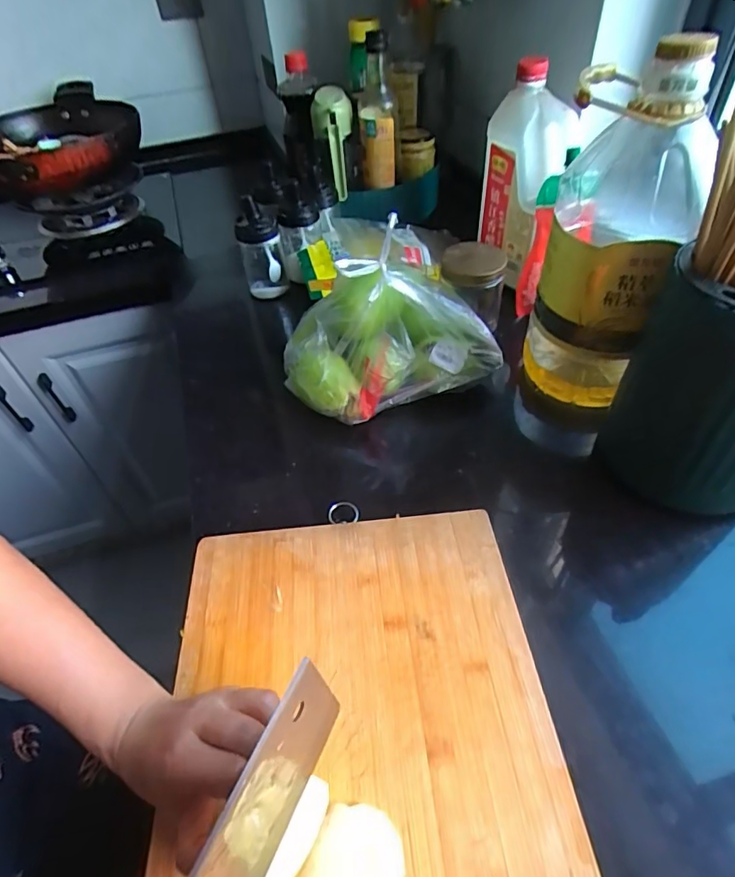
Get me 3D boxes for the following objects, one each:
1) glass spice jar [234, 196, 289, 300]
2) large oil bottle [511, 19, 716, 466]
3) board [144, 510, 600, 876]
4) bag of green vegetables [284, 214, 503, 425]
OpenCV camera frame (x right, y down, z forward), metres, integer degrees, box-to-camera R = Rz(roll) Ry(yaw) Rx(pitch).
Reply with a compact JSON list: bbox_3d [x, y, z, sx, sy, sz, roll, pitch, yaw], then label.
[{"bbox_3d":[-0.157,-0.272,0.743,0.063,0.131,0.056,-18,48,-11],"label":"glass spice jar"},{"bbox_3d":[0.253,-0.186,0.541,0.127,0.329,0.161,20,52,20],"label":"large oil bottle"},{"bbox_3d":[-0.003,0.217,0.351,0.265,0.019,0.366,-7,47,-1],"label":"board"},{"bbox_3d":[0.027,-0.131,0.566,0.238,0.150,0.133,-15,48,-8],"label":"bag of green vegetables"}]

